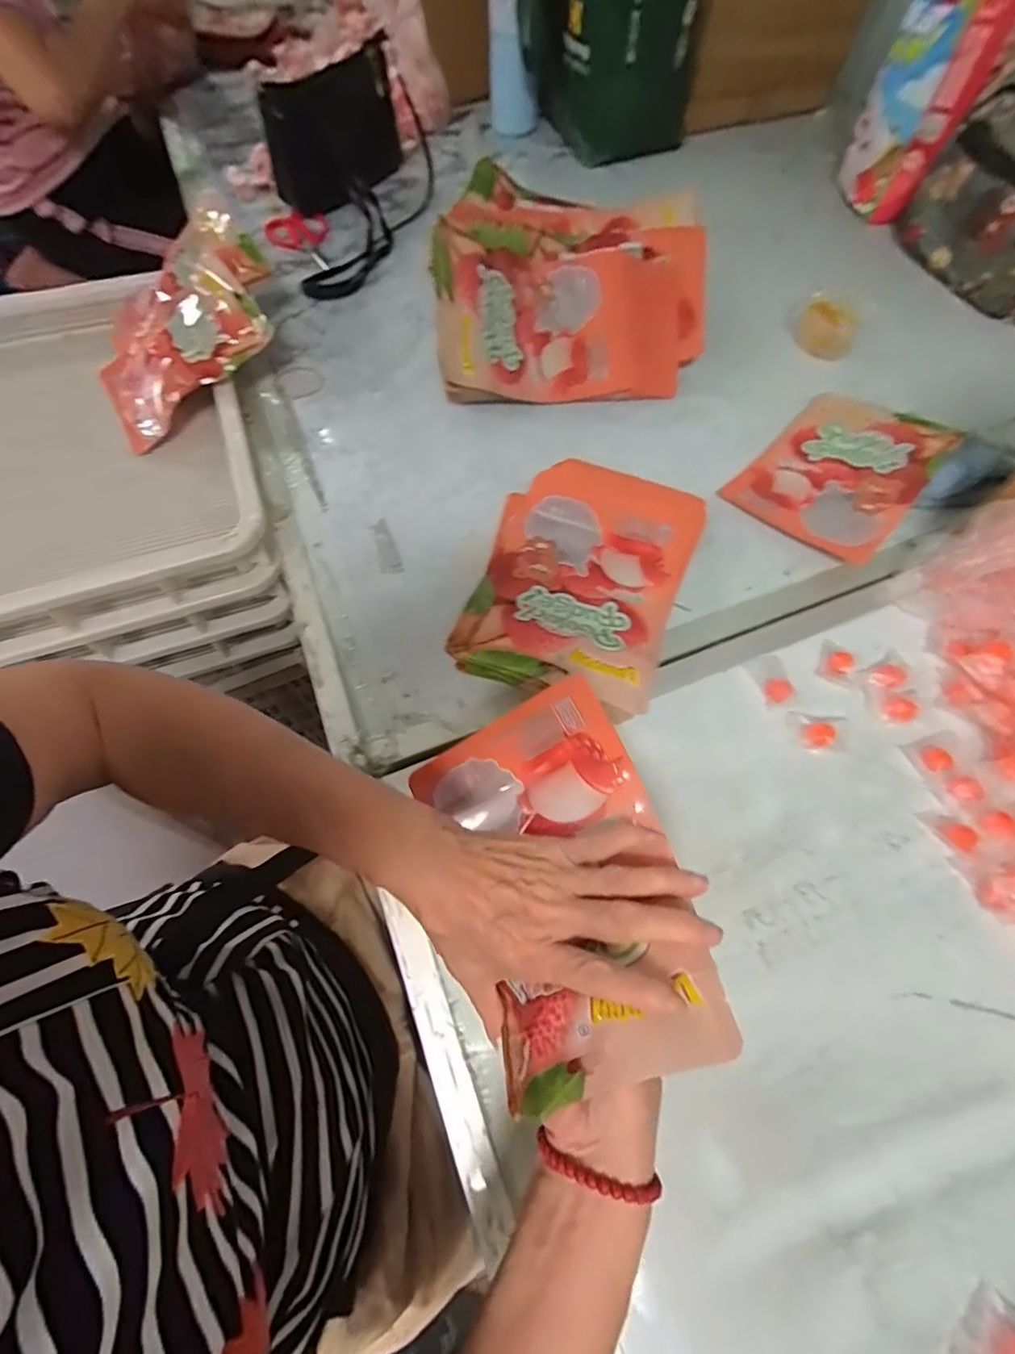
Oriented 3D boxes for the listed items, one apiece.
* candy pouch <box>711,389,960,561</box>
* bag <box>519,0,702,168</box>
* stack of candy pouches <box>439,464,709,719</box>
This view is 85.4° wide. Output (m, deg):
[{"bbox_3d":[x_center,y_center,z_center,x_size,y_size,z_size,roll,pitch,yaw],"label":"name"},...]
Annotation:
[{"bbox_3d":[0.351,-0.221,0.579,0.156,0.038,0.210,40,71,18],"label":"candy pouch"},{"bbox_3d":[0.147,-0.941,0.804,0.258,0.259,0.133,17,67,9],"label":"bag"},{"bbox_3d":[0.068,-0.098,0.508,0.188,0.066,0.281,18,66,9],"label":"stack of candy pouches"}]

